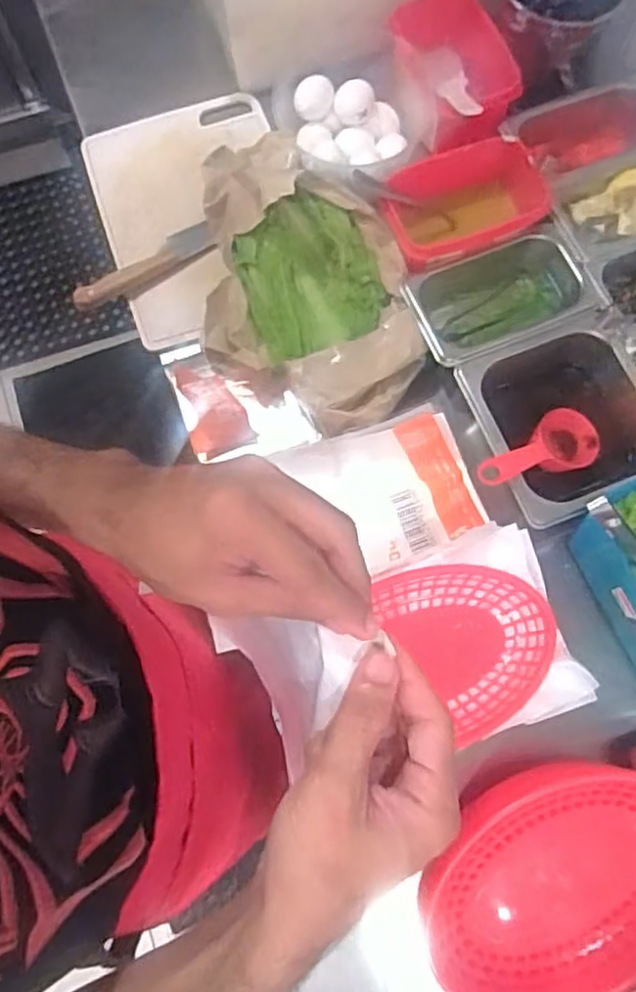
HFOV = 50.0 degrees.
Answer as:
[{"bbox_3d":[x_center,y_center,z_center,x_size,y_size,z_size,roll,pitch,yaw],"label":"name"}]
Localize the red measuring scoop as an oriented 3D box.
[{"bbox_3d":[0.206,-0.041,0.644,0.155,0.038,0.058,-19,73,-37],"label":"red measuring scoop"}]

